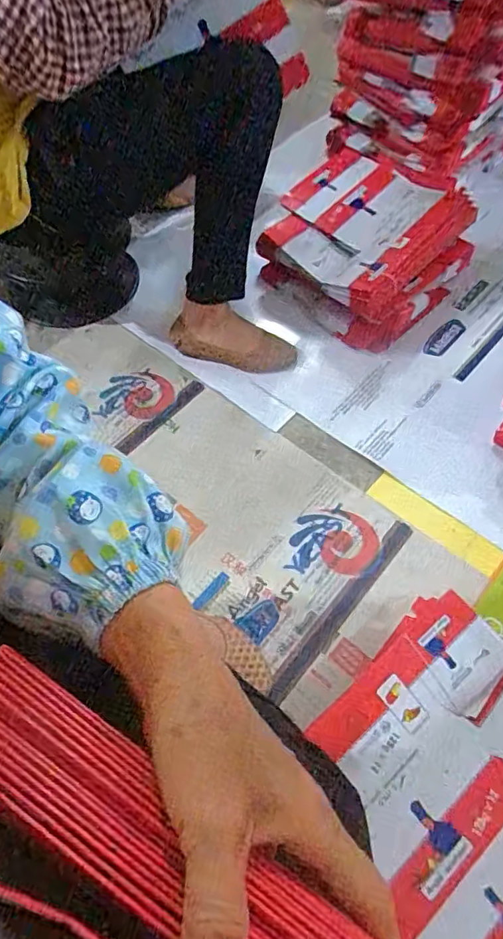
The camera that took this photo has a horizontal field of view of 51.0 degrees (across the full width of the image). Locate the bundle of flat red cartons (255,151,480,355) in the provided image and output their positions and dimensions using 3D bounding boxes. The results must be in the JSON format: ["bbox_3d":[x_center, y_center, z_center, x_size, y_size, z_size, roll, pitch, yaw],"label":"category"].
[{"bbox_3d":[0.216,-0.428,1.022,0.334,0.144,0.334,37,67,22],"label":"bundle of flat red cartons"}]

